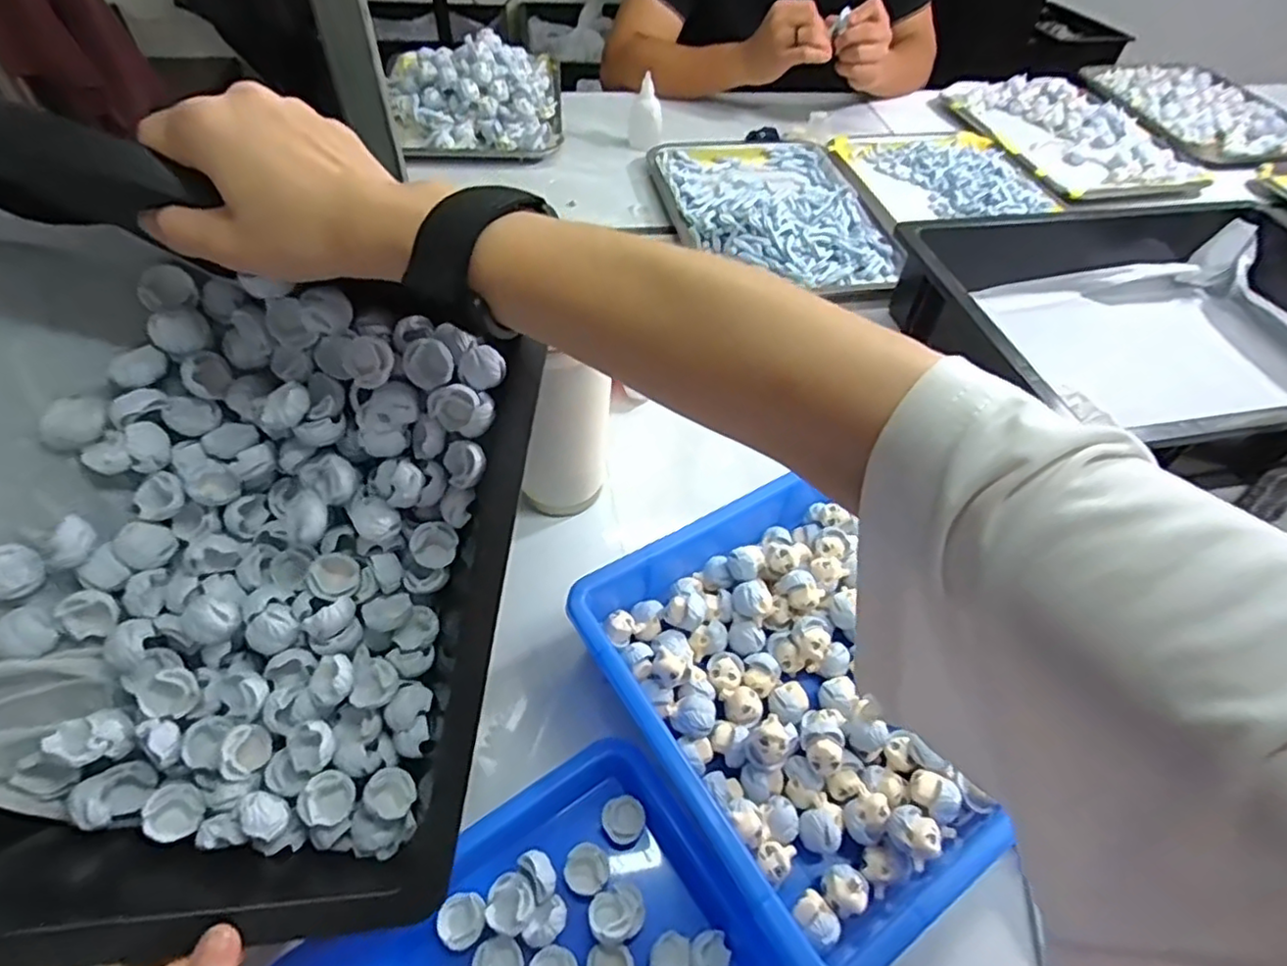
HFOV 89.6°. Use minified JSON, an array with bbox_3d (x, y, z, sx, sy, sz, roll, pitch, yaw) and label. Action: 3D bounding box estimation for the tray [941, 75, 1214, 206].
[{"bbox_3d":[0.626,-0.519,0.955,0.234,0.035,0.323,-13,52,-13],"label":"tray"}]

